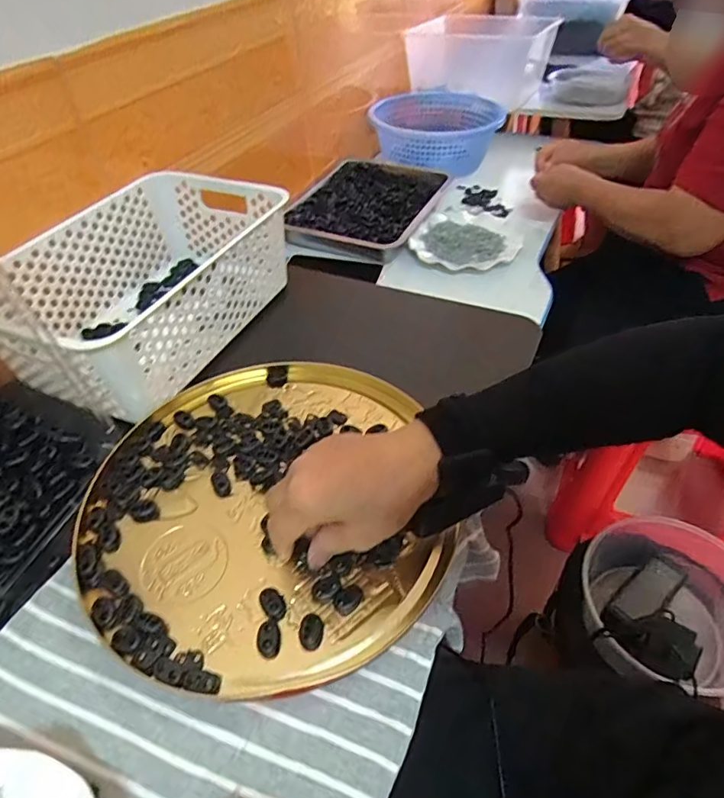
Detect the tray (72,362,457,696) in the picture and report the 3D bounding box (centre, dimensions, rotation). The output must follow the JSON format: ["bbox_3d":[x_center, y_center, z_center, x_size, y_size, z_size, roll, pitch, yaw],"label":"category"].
[{"bbox_3d":[-0.084,0.077,0.431,0.271,0.023,0.290,1,45,-1],"label":"tray"}]

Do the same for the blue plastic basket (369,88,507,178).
[{"bbox_3d":[0.151,-0.579,1.126,0.277,0.076,0.271,11,46,13],"label":"blue plastic basket"}]

